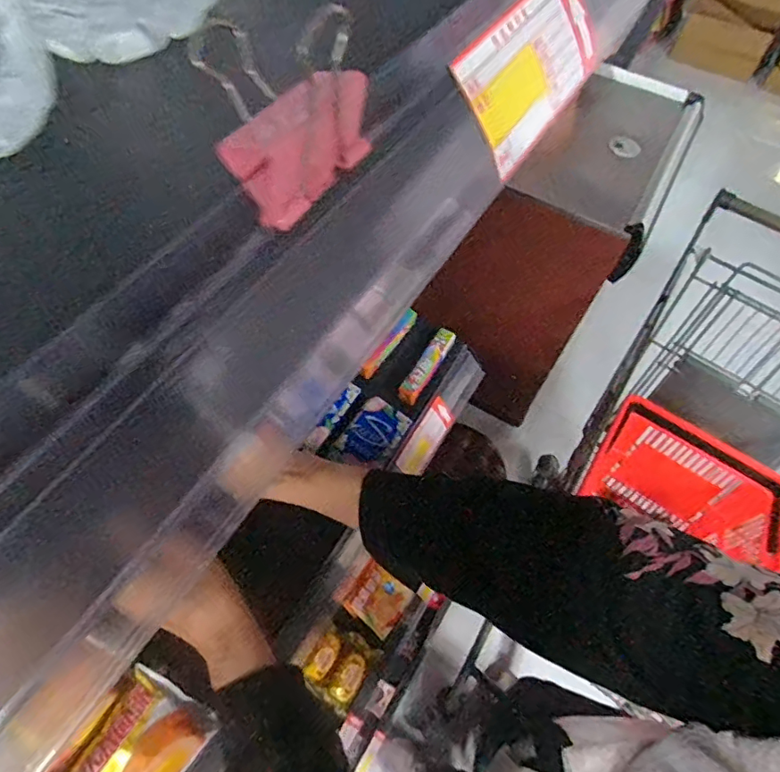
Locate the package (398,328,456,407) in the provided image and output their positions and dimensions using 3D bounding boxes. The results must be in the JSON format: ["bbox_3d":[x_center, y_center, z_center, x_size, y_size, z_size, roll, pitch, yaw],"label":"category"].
[{"bbox_3d":[0.040,-0.023,0.545,0.022,0.013,0.096,29,61,12],"label":"package"}]

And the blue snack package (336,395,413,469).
[{"bbox_3d":[-0.016,0.047,0.493,0.049,0.011,0.069,31,62,14],"label":"blue snack package"}]

